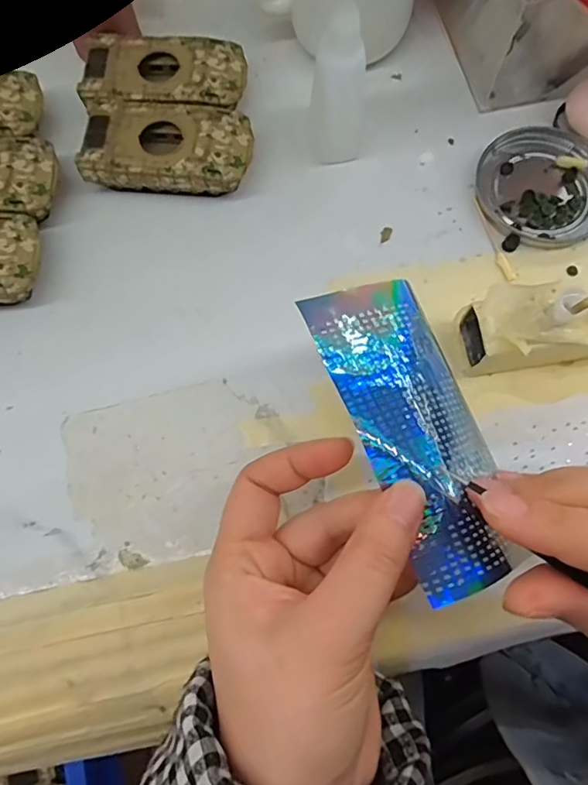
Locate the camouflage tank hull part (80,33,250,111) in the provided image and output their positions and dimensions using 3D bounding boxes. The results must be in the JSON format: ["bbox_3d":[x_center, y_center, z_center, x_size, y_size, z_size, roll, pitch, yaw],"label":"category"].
[{"bbox_3d":[-0.078,-0.192,0.322,0.096,0.021,0.057,1,74,1],"label":"camouflage tank hull part"}]

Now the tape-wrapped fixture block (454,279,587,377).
[{"bbox_3d":[0.128,-0.035,0.264,0.083,0.044,0.043,-6,74,-1],"label":"tape-wrapped fixture block"}]

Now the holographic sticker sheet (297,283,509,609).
[{"bbox_3d":[0.046,0.012,0.196,0.051,0.020,0.119,-18,72,-5],"label":"holographic sticker sheet"}]

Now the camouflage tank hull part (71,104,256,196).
[{"bbox_3d":[-0.073,-0.142,0.308,0.094,0.023,0.050,3,74,1],"label":"camouflage tank hull part"}]

